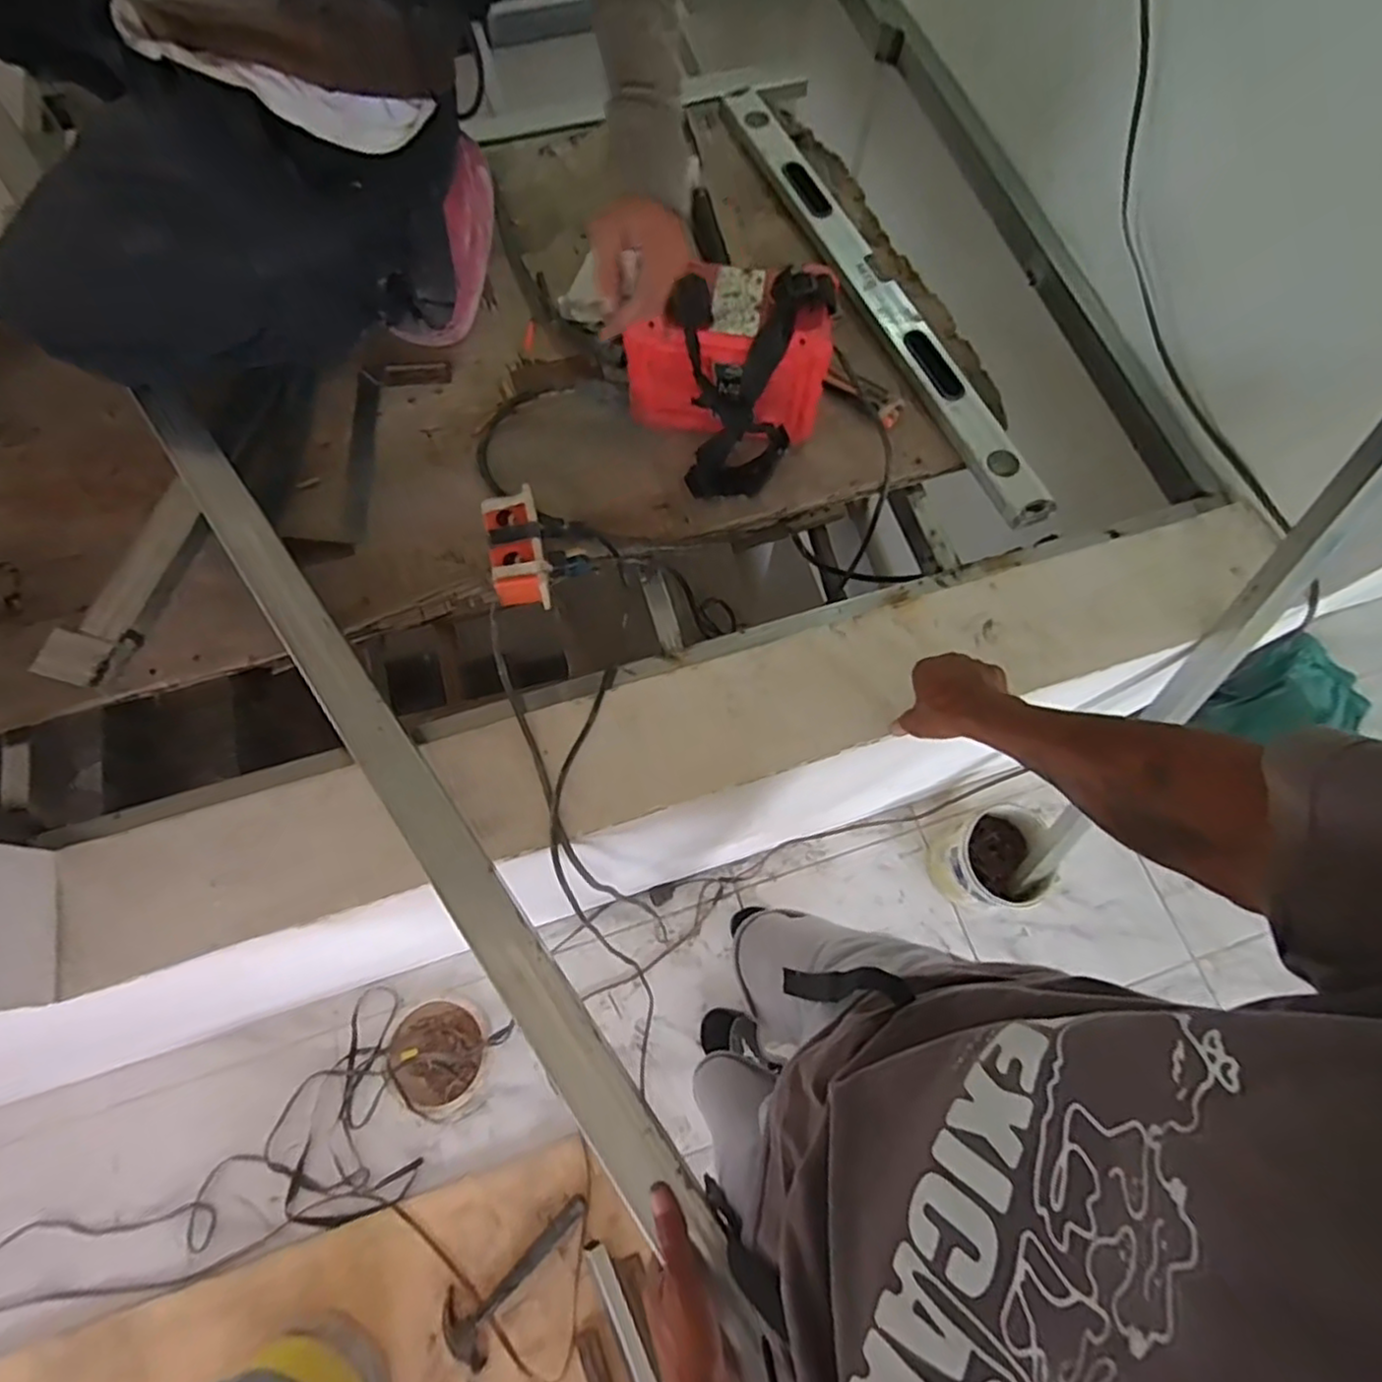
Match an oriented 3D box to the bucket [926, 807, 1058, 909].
[{"bbox_3d":[0.557,0.309,1.306,0.172,0.185,0.184,0,71,0],"label":"bucket"}]

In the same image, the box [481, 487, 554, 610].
[{"bbox_3d":[-0.180,-0.141,0.729,0.060,0.072,0.113,-12,71,-5],"label":"box"}]

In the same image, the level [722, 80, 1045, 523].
[{"bbox_3d":[0.230,-0.524,0.891,0.065,0.034,0.767,-23,73,-8],"label":"level"}]

